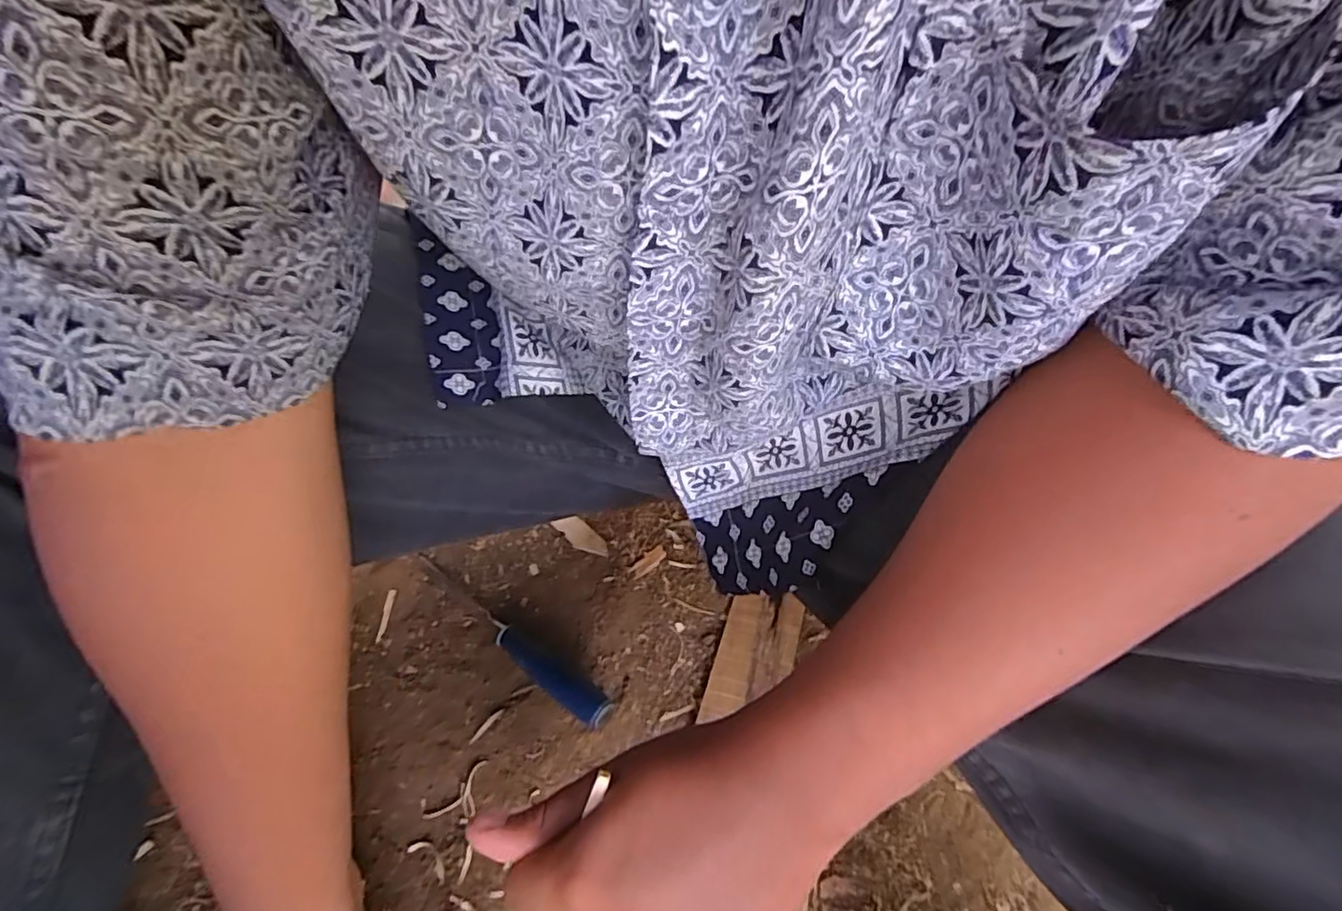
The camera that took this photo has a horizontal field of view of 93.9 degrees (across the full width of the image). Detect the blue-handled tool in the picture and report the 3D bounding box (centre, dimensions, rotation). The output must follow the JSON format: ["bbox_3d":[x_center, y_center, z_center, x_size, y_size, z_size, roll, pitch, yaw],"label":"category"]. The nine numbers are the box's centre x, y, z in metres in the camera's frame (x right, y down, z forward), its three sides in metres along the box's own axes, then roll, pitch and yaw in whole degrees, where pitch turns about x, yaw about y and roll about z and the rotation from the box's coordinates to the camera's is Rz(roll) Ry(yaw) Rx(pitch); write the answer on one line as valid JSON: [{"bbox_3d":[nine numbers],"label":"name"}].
[{"bbox_3d":[-0.129,0.139,0.489,0.216,0.020,0.024,28,52,27],"label":"blue-handled tool"}]

